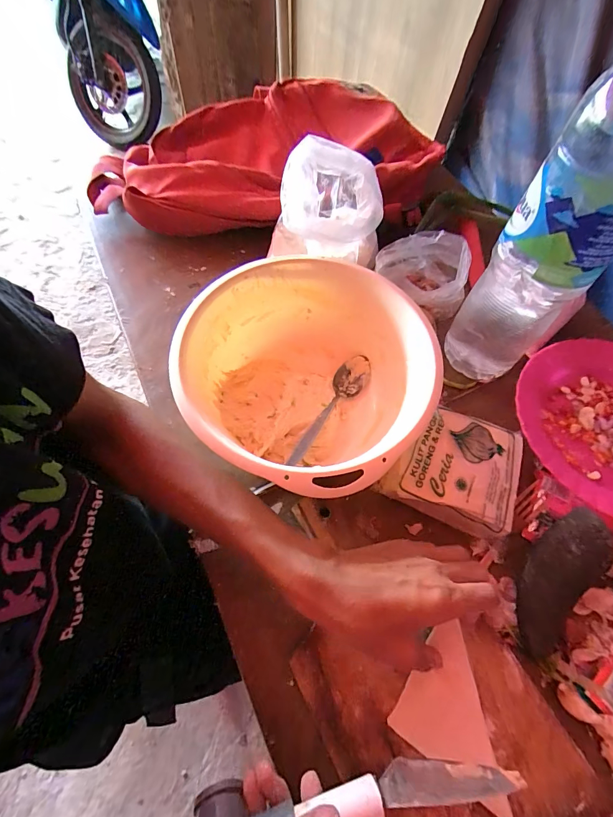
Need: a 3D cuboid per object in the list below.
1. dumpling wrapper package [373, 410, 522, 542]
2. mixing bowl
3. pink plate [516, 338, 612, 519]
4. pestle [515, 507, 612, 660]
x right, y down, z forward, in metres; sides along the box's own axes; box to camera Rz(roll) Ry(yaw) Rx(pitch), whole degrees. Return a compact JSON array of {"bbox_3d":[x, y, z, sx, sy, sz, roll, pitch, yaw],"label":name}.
[{"bbox_3d":[0.149,0.056,0.365,0.119,0.046,0.115,21,64,7],"label":"dumpling wrapper package"},{"bbox_3d":[-0.001,-0.030,0.382,0.238,0.106,0.238,1,63,-3],"label":"mixing bowl"},{"bbox_3d":[0.347,0.016,0.404,0.212,0.024,0.224,1,63,-3],"label":"pink plate"},{"bbox_3d":[0.221,0.146,0.319,0.046,0.041,0.136,34,79,13],"label":"pestle"}]

